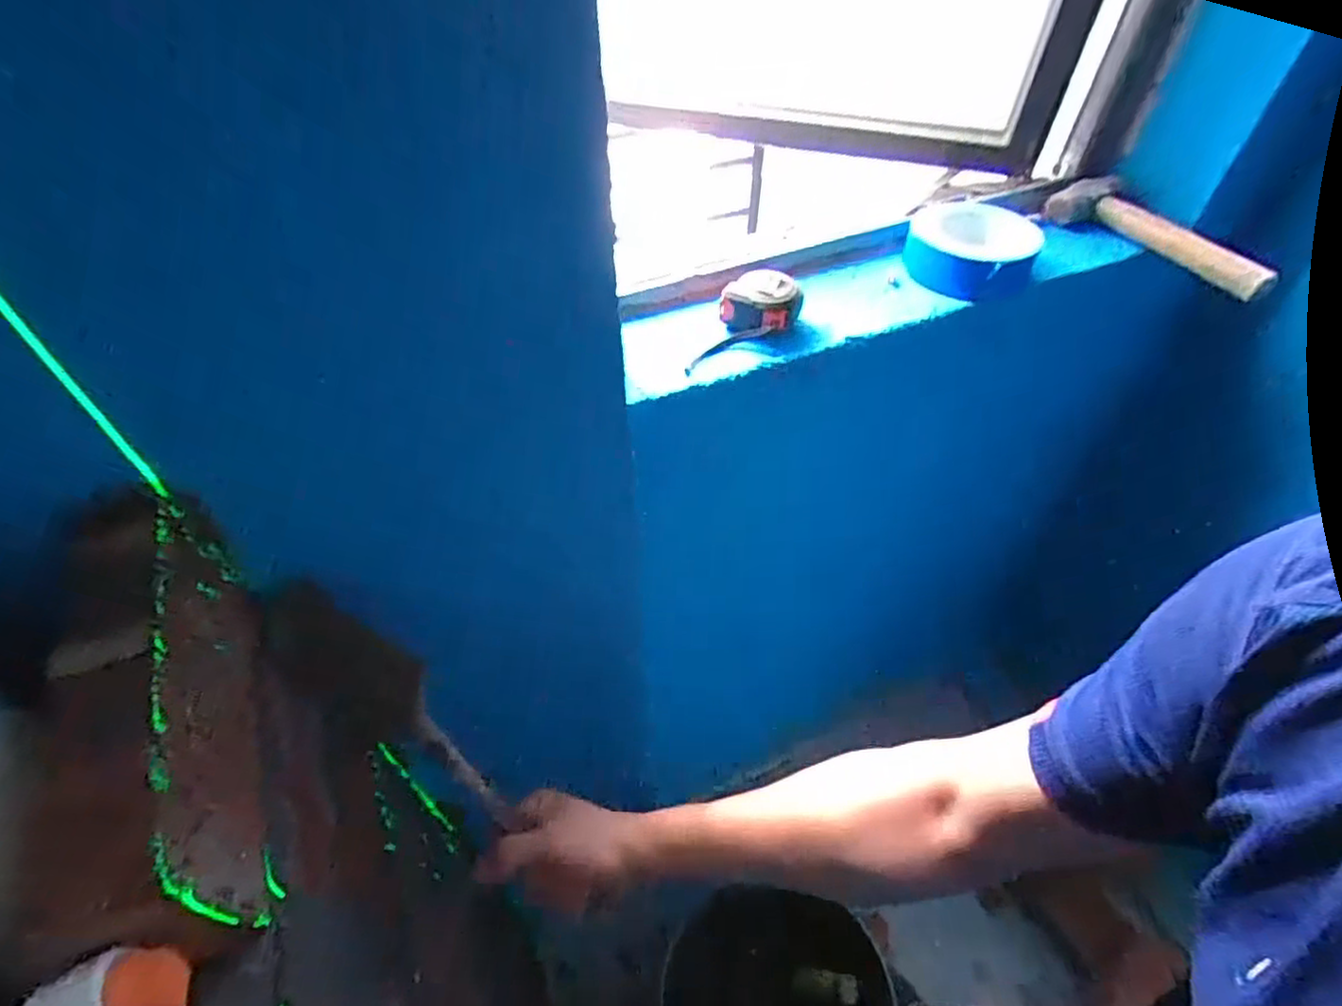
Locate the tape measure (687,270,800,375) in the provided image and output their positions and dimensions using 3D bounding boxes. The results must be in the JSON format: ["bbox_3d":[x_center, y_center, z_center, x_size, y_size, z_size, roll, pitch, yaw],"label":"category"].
[{"bbox_3d":[0.072,-0.167,0.610,0.072,0.043,0.129,20,51,16],"label":"tape measure"}]

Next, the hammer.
[{"bbox_3d":[0.589,-0.320,0.791,0.270,0.041,0.076,28,53,5],"label":"hammer"}]

